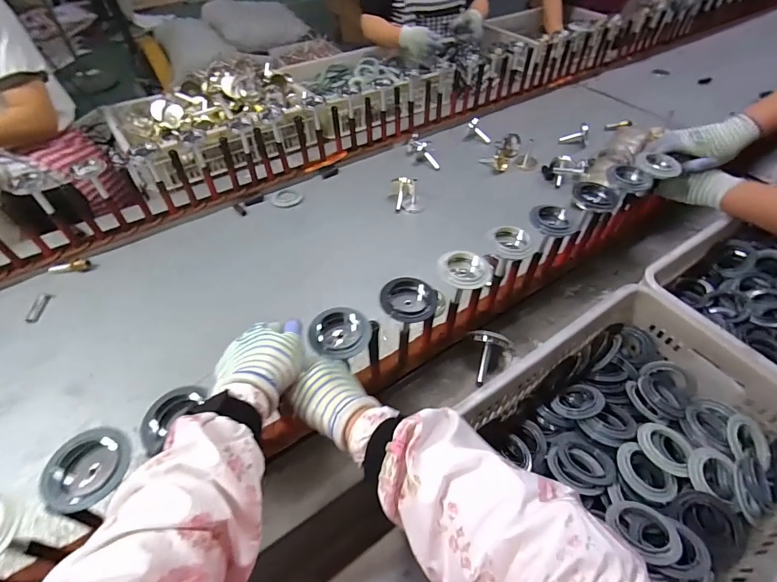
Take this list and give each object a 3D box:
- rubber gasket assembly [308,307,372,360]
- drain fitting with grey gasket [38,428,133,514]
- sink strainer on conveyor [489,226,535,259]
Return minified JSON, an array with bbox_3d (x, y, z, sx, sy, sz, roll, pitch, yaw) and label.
[{"bbox_3d":[-0.063,0.056,0.505,0.072,0.025,0.074,-3,48,3],"label":"rubber gasket assembly"},{"bbox_3d":[-0.315,0.186,0.408,0.075,0.022,0.078,-3,48,3],"label":"drain fitting with grey gasket"},{"bbox_3d":[0.197,-0.078,0.622,0.065,0.022,0.059,0,48,5],"label":"sink strainer on conveyor"}]

